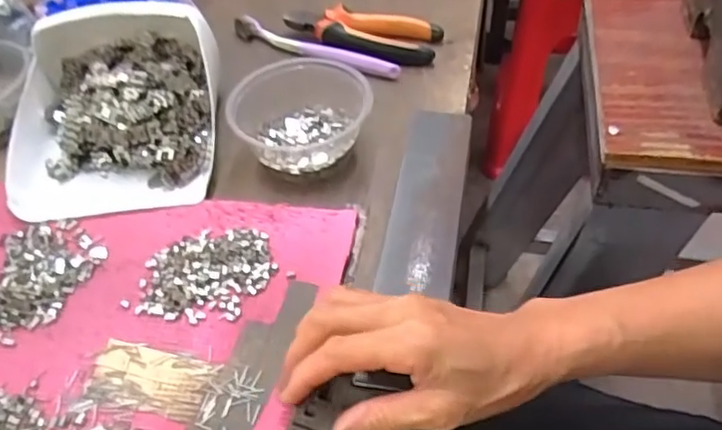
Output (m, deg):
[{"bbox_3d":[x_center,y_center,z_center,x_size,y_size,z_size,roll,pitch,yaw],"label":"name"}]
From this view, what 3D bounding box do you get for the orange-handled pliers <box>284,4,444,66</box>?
[{"bbox_3d":[-0.001,-0.169,0.589,0.146,0.022,0.057,13,50,14],"label":"orange-handled pliers"}]

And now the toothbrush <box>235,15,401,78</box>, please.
[{"bbox_3d":[-0.046,-0.158,0.585,0.178,0.014,0.016,22,53,21],"label":"toothbrush"}]

